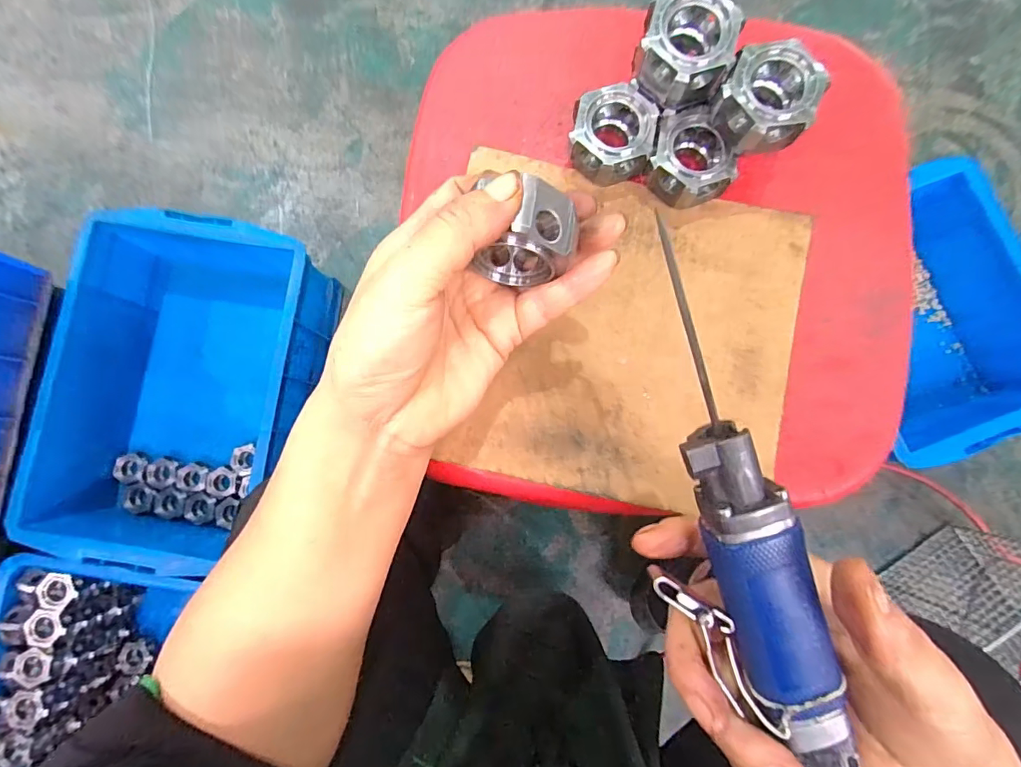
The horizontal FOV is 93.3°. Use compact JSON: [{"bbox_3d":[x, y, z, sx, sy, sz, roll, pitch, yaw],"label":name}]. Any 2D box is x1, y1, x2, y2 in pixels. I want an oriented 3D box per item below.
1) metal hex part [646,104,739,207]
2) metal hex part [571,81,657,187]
[{"bbox_3d":[0.100,-0.121,0.265,0.043,0.033,0.042,22,83,4],"label":"metal hex part"},{"bbox_3d":[0.057,-0.138,0.269,0.044,0.031,0.045,10,82,2],"label":"metal hex part"}]

